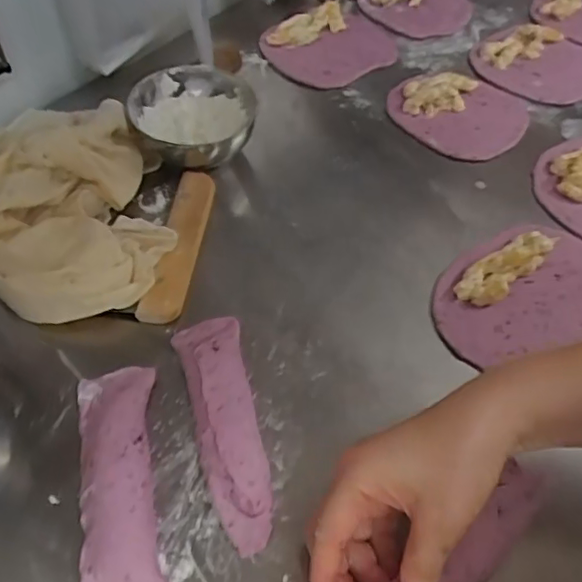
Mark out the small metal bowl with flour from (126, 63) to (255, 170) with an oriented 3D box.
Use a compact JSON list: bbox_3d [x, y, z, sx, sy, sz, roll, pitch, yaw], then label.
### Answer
[{"bbox_3d":[-0.087,-0.148,0.533,0.106,0.054,0.099,3,53,-3],"label":"small metal bowl with flour"}]

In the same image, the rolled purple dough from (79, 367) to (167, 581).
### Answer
[{"bbox_3d":[-0.102,0.112,0.354,0.045,0.032,0.149,-7,54,-11],"label":"rolled purple dough"}]

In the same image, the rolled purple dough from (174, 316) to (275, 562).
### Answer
[{"bbox_3d":[-0.042,0.083,0.384,0.041,0.032,0.155,-10,55,-13],"label":"rolled purple dough"}]

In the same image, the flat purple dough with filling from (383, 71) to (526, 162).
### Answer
[{"bbox_3d":[0.171,-0.190,0.607,0.133,0.030,0.122,27,55,14],"label":"flat purple dough with filling"}]

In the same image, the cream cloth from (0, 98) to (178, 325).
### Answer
[{"bbox_3d":[-0.171,-0.063,0.454,0.138,0.074,0.174,-17,57,-17],"label":"cream cloth"}]

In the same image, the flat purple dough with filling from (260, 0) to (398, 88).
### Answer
[{"bbox_3d":[0.045,-0.280,0.668,0.141,0.029,0.112,-29,61,-24],"label":"flat purple dough with filling"}]

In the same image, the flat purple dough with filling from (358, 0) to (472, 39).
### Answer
[{"bbox_3d":[0.162,-0.358,0.736,0.136,0.031,0.098,-12,55,-14],"label":"flat purple dough with filling"}]

